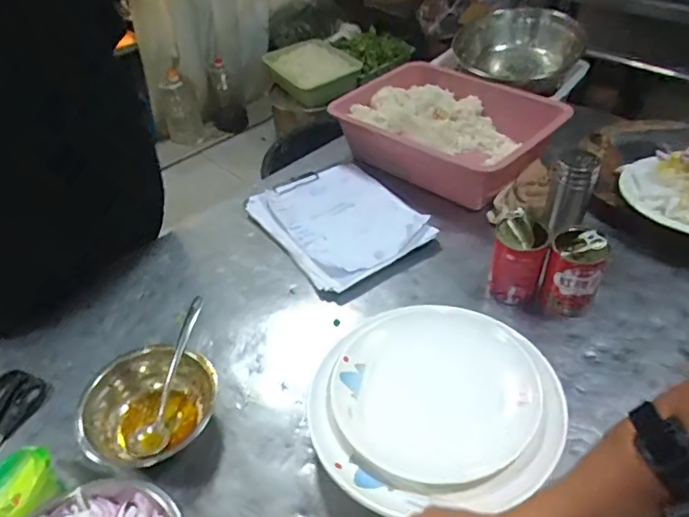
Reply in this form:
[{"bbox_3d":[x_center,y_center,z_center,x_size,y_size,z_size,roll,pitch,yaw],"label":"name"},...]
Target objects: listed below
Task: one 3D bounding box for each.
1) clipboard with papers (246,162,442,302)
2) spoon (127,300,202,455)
[{"bbox_3d":[-0.009,-0.063,0.961,0.229,0.039,0.306,-26,47,-24],"label":"clipboard with papers"},{"bbox_3d":[-0.218,0.152,0.724,0.040,0.037,0.207,7,63,11],"label":"spoon"}]

